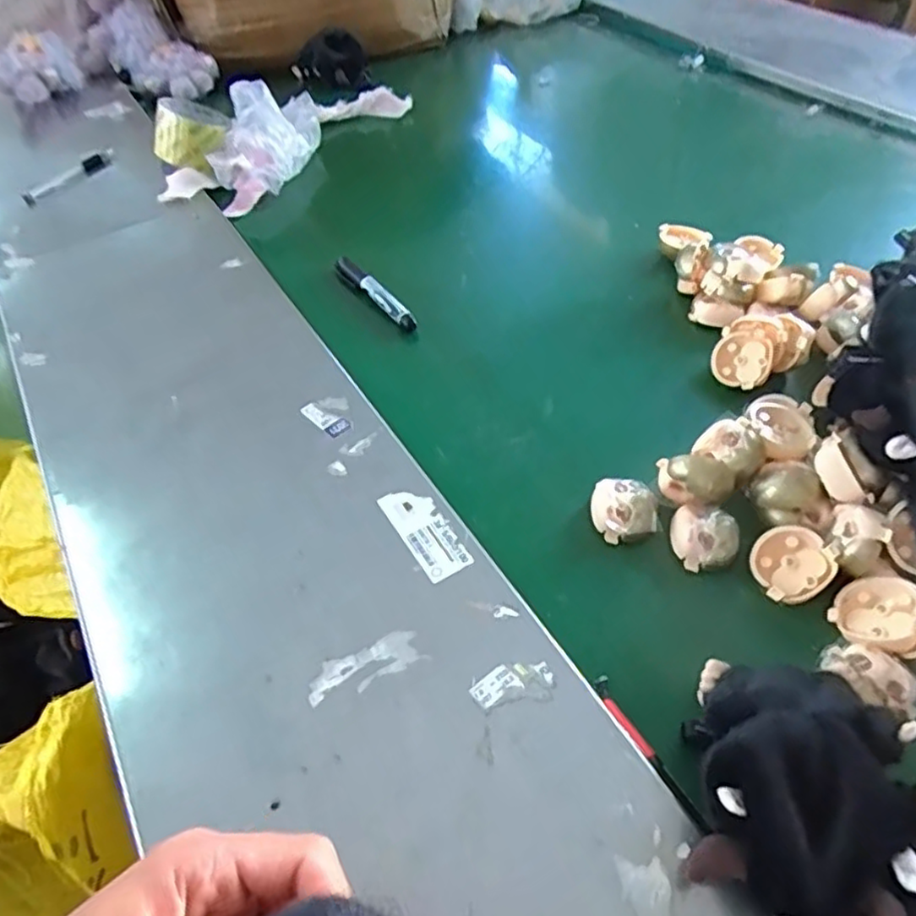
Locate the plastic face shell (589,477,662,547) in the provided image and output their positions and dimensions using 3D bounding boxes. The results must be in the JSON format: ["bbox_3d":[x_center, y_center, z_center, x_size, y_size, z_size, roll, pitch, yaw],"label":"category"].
[{"bbox_3d":[0.117,0.039,0.471,0.044,0.028,0.042,0,49,0],"label":"plastic face shell"}]

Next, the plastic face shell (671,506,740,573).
[{"bbox_3d":[0.172,0.054,0.451,0.043,0.026,0.041,0,49,0],"label":"plastic face shell"}]

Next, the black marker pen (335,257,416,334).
[{"bbox_3d":[-0.081,-0.164,0.653,0.021,0.023,0.135,-29,55,-23],"label":"black marker pen"}]

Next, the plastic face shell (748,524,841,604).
[{"bbox_3d":[0.219,0.069,0.431,0.047,0.021,0.046,-16,51,-13],"label":"plastic face shell"}]

